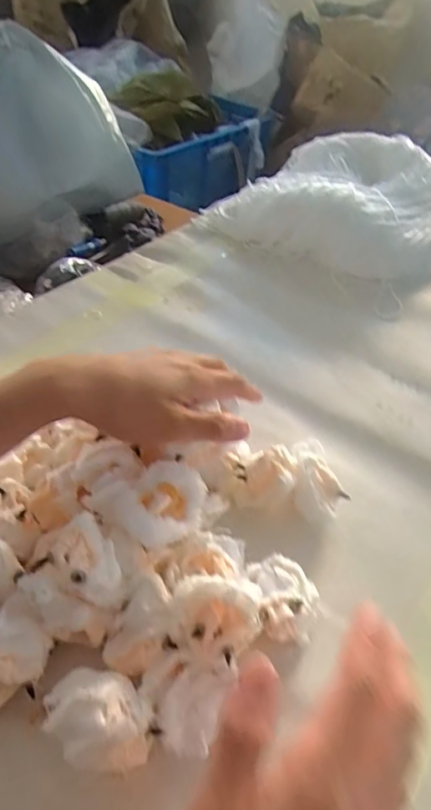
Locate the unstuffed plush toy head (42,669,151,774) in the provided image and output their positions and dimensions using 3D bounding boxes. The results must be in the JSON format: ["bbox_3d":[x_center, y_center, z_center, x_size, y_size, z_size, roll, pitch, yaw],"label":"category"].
[{"bbox_3d":[-0.067,0.179,0.301,0.059,0.044,0.050,1,45,-4],"label":"unstuffed plush toy head"}]

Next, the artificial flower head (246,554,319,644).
[{"bbox_3d":[0.050,0.136,0.368,0.048,0.033,0.053,-8,46,-13],"label":"artificial flower head"}]

